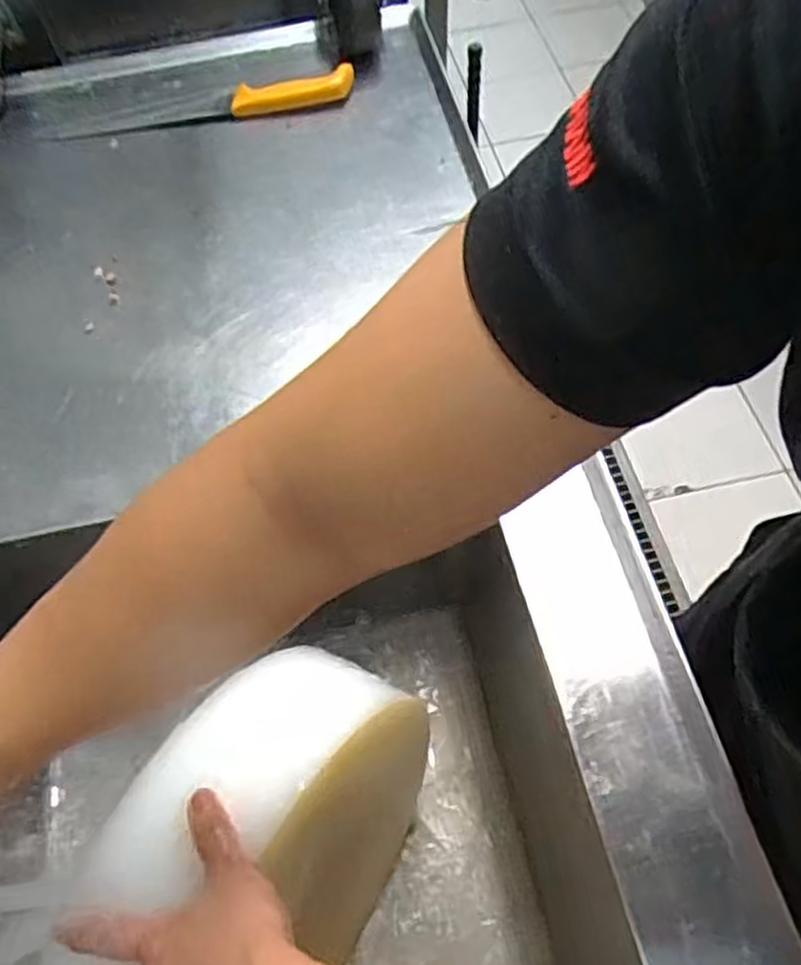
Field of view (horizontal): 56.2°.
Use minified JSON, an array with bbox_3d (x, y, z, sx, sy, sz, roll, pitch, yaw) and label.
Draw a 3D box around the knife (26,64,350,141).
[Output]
[{"bbox_3d":[-0.225,-0.426,0.846,0.344,0.029,0.045,-11,59,-5],"label":"knife"}]

